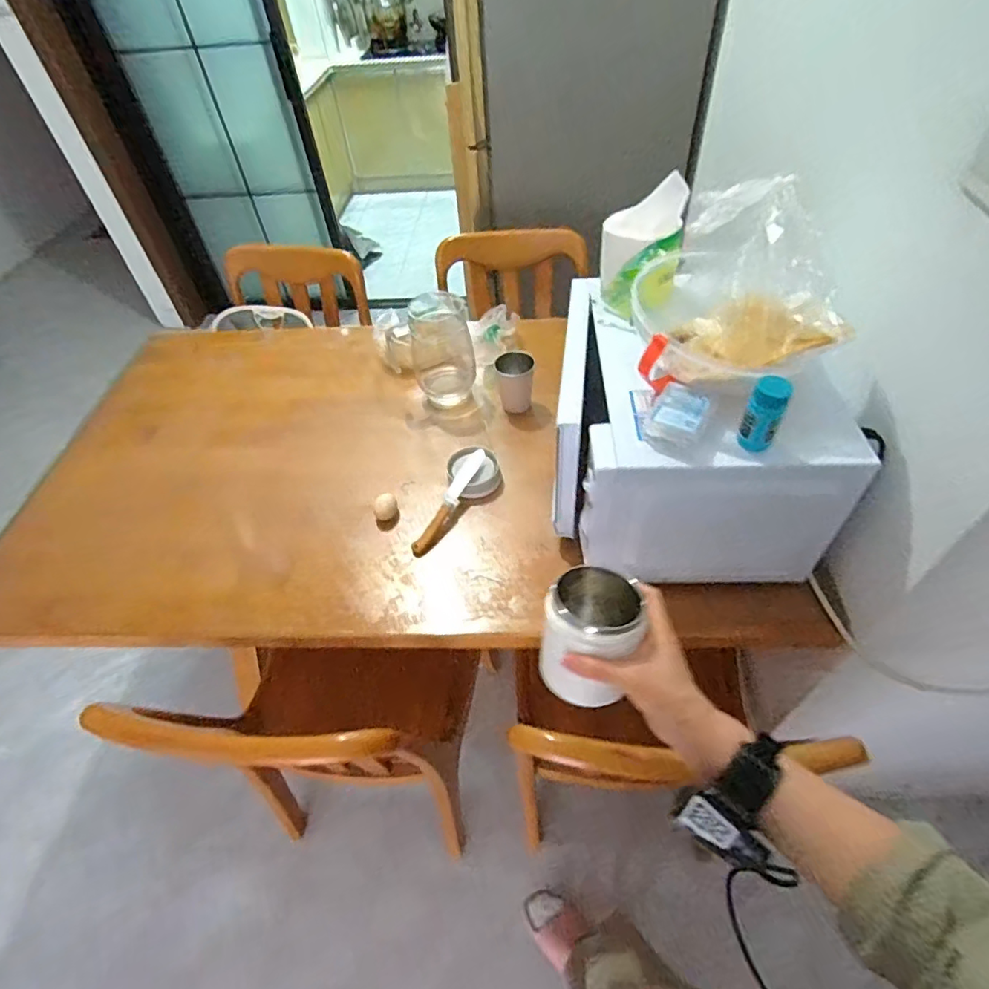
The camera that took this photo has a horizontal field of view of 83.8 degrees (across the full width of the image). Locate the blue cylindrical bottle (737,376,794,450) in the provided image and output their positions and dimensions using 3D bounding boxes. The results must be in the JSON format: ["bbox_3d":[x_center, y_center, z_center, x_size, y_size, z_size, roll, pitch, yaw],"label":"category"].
[{"bbox_3d":[0.307,-0.089,0.631,0.039,0.094,0.032,23,55,22],"label":"blue cylindrical bottle"}]

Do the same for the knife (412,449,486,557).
[{"bbox_3d":[-0.076,0.011,0.940,0.035,0.018,0.216,21,66,20],"label":"knife"}]

